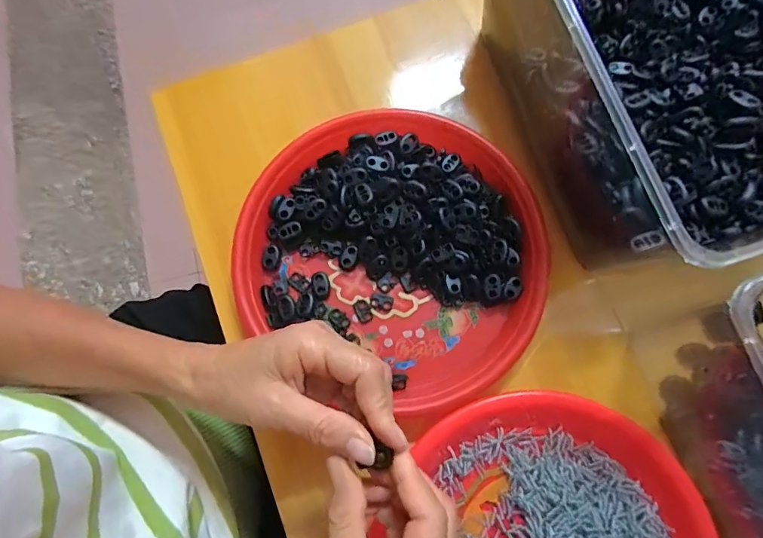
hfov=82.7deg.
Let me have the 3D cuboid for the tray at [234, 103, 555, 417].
[{"bbox_3d":[0.004,-0.010,0.339,0.231,0.029,0.230,0,78,1],"label":"tray"}]

